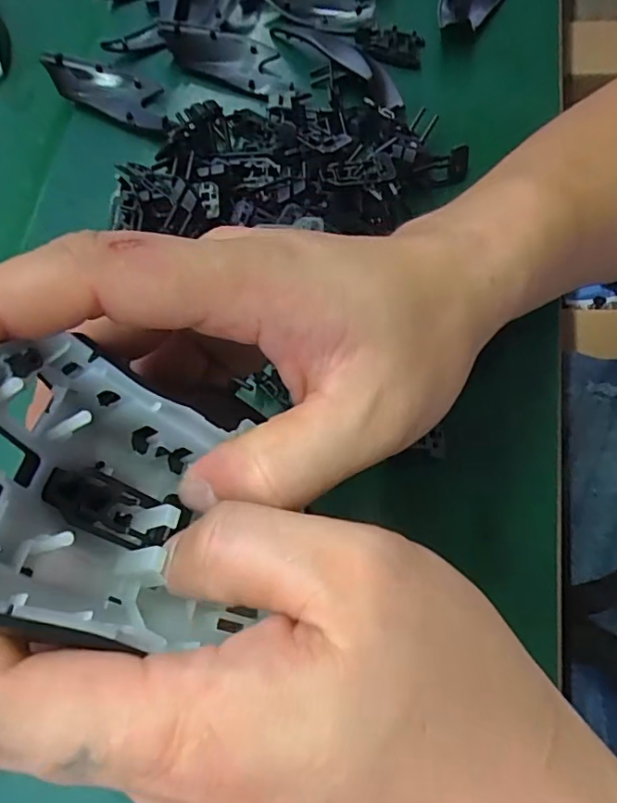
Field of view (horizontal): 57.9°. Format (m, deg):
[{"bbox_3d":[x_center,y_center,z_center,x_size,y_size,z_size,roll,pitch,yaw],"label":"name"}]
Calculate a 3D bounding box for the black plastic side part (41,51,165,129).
[{"bbox_3d":[-0.116,-0.185,0.329,0.083,0.013,0.029,27,72,9],"label":"black plastic side part"}]

